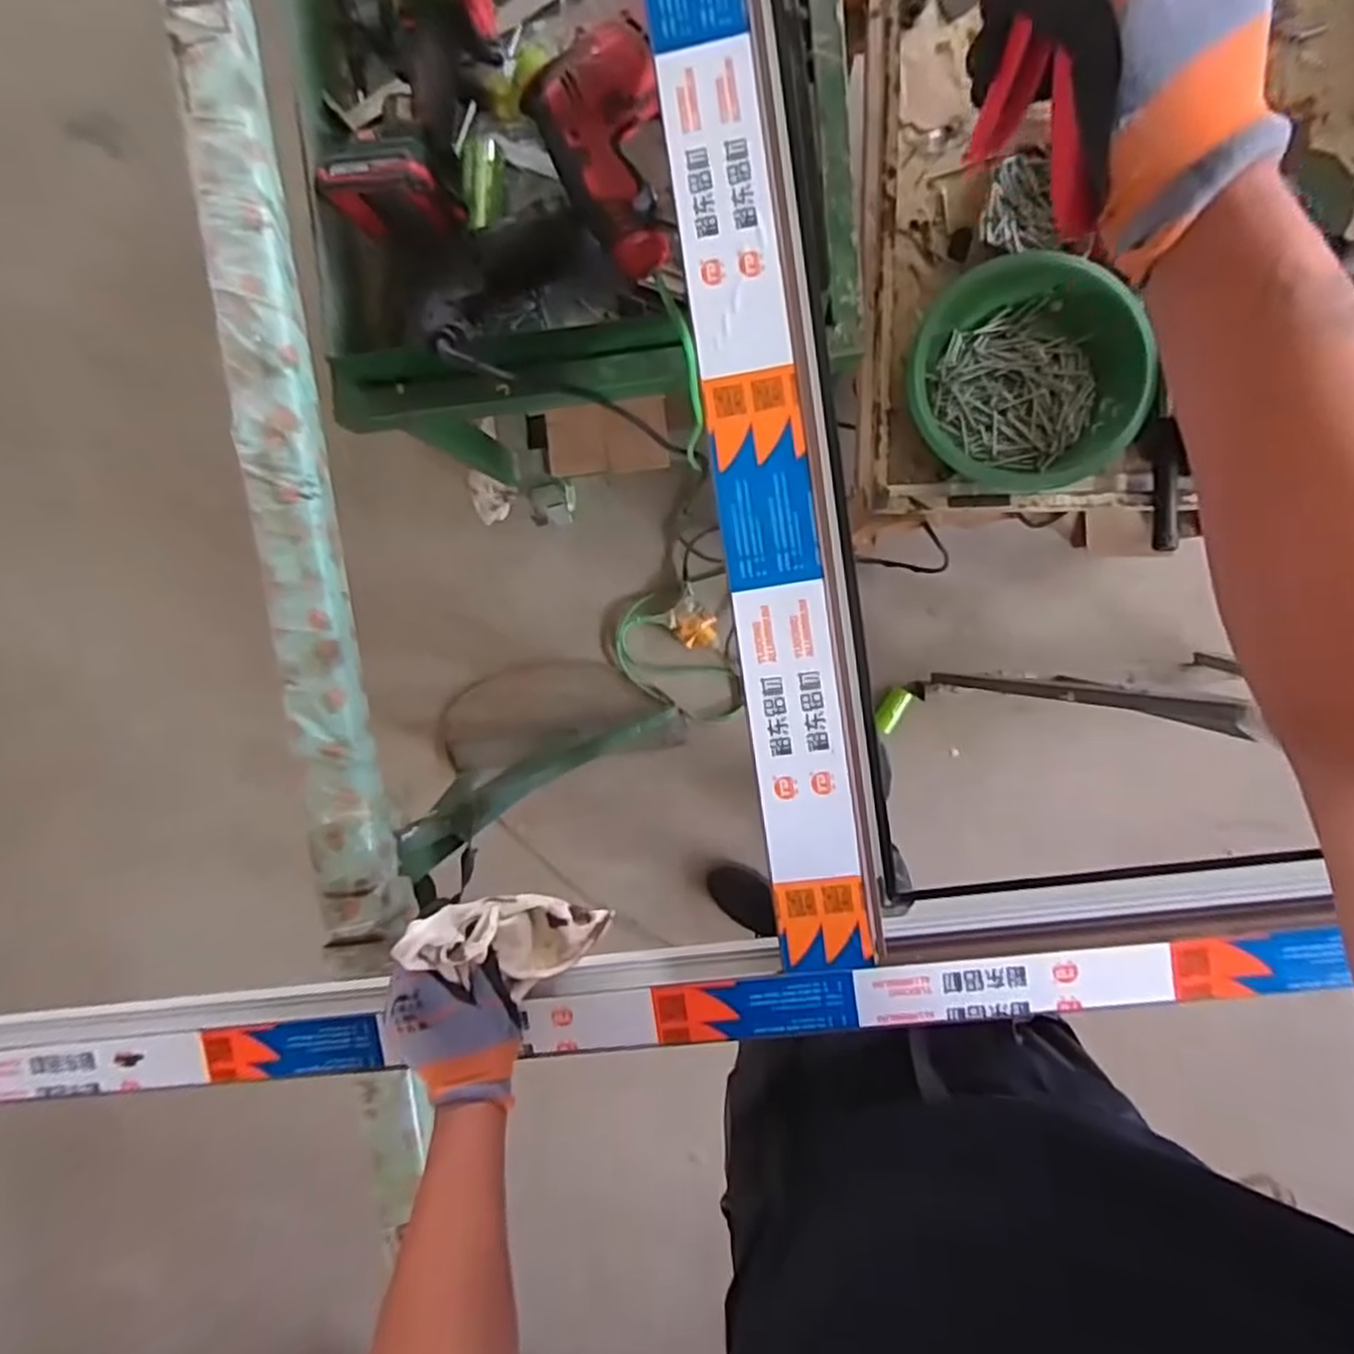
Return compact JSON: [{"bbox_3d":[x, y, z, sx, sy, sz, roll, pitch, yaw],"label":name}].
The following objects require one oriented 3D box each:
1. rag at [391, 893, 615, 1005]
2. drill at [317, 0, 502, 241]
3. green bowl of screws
[{"bbox_3d":[-0.138,0.203,0.559,0.044,0.164,0.070,31,101,47],"label":"rag"},{"bbox_3d":[-0.248,-0.529,0.668,0.131,0.079,0.223,8,83,5],"label":"drill"},{"bbox_3d":[0.333,-0.291,0.724,0.195,0.070,0.179,1,95,6],"label":"green bowl of screws"}]

